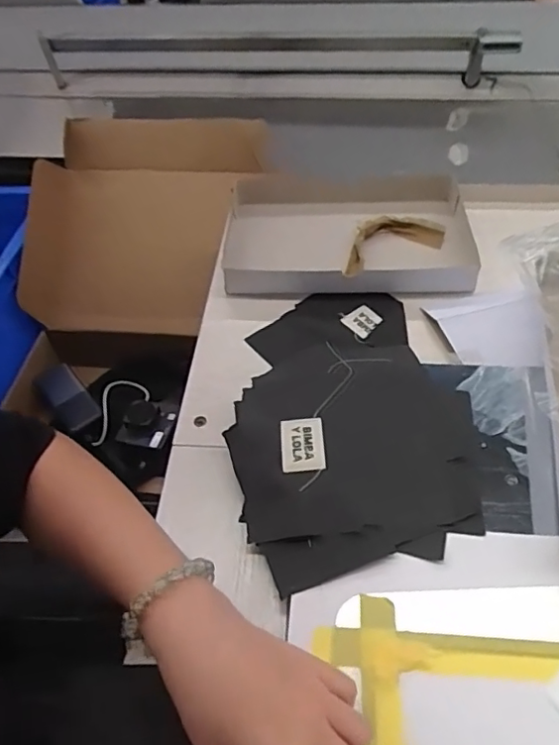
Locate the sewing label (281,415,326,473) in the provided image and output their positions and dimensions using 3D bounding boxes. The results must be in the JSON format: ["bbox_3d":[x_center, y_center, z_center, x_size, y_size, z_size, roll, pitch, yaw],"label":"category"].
[{"bbox_3d":[0.019,0.059,0.463,0.034,0.004,0.048,-5,55,2],"label":"sewing label"}]

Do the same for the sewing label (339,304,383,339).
[{"bbox_3d":[0.089,-0.055,0.598,0.034,0.008,0.035,-32,56,-21],"label":"sewing label"}]

